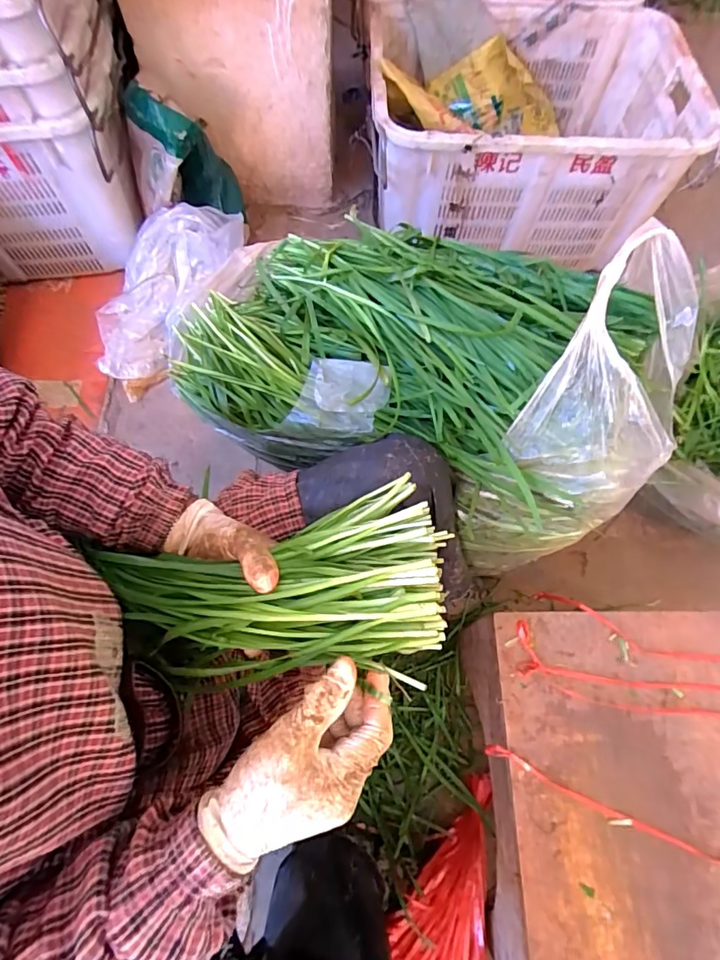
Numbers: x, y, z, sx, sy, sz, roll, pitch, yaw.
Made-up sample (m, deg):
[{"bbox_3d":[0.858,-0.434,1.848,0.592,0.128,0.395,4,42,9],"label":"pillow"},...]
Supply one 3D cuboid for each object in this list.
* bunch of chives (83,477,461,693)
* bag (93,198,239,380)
[{"bbox_3d":[-0.074,0.095,0.410,0.290,0.062,0.151,-10,67,6],"label":"bunch of chives"},{"bbox_3d":[-0.416,-0.406,1.025,0.187,0.089,0.412,36,95,13],"label":"bag"}]

